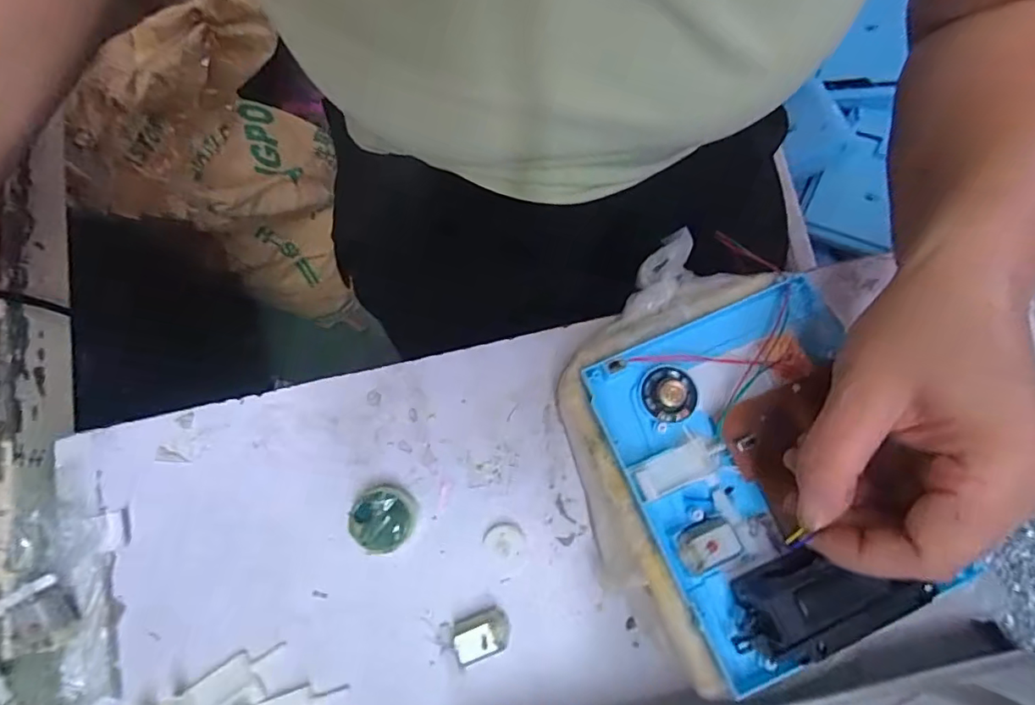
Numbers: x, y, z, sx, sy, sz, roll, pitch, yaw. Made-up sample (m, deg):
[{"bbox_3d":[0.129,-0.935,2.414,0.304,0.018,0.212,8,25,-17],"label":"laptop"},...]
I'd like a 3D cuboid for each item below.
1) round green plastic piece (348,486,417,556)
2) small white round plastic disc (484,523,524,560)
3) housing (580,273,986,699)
[{"bbox_3d":[-0.073,0.090,0.287,0.035,0.017,0.033,0,76,0],"label":"round green plastic piece"},{"bbox_3d":[-0.008,0.102,0.289,0.020,0.007,0.018,-34,79,-8],"label":"small white round plastic disc"},{"bbox_3d":[0.122,0.053,0.257,0.131,0.033,0.161,-22,77,-5],"label":"housing"}]

